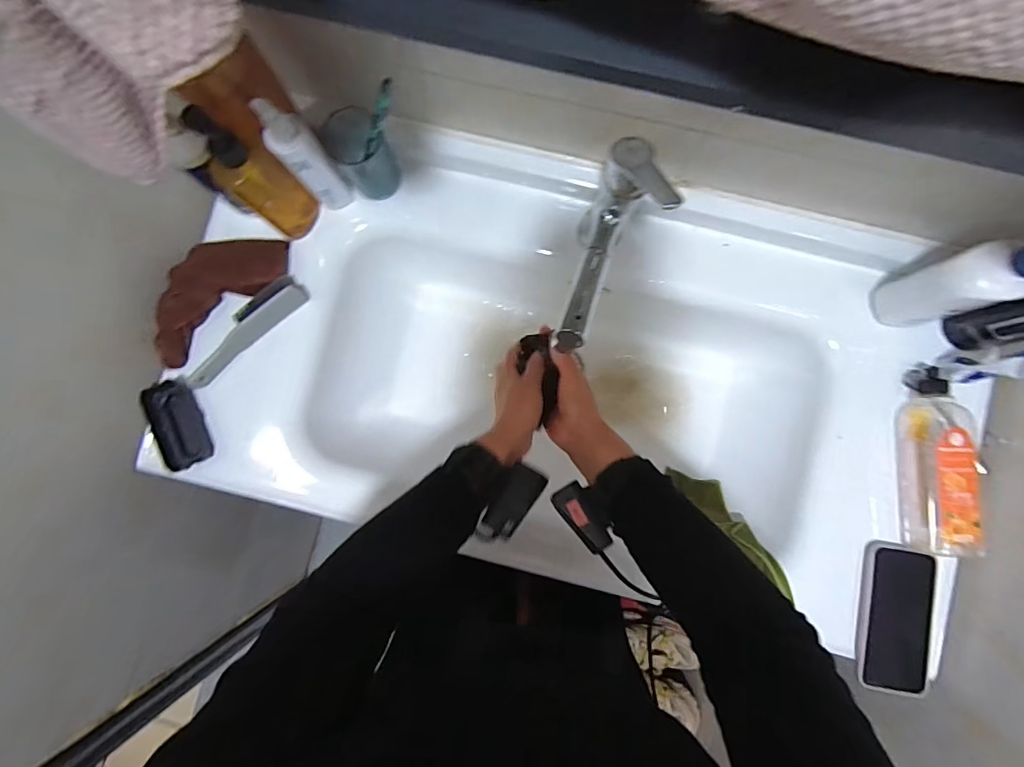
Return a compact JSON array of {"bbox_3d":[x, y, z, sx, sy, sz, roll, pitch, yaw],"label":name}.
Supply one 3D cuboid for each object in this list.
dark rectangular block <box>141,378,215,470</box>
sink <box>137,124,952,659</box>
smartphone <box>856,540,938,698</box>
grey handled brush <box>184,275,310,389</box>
[{"bbox_3d":[-0.421,0.051,0.589,0.058,0.025,0.109,-21,85,1],"label":"dark rectangular block"},{"bbox_3d":[0.070,-0.006,0.652,0.829,0.181,0.489,15,86,4],"label":"sink"},{"bbox_3d":[0.452,0.274,0.544,0.084,0.013,0.162,11,83,2],"label":"smartphone"},{"bbox_3d":[-0.334,-0.065,0.584,0.176,0.028,0.038,-43,85,-1],"label":"grey handled brush"}]

